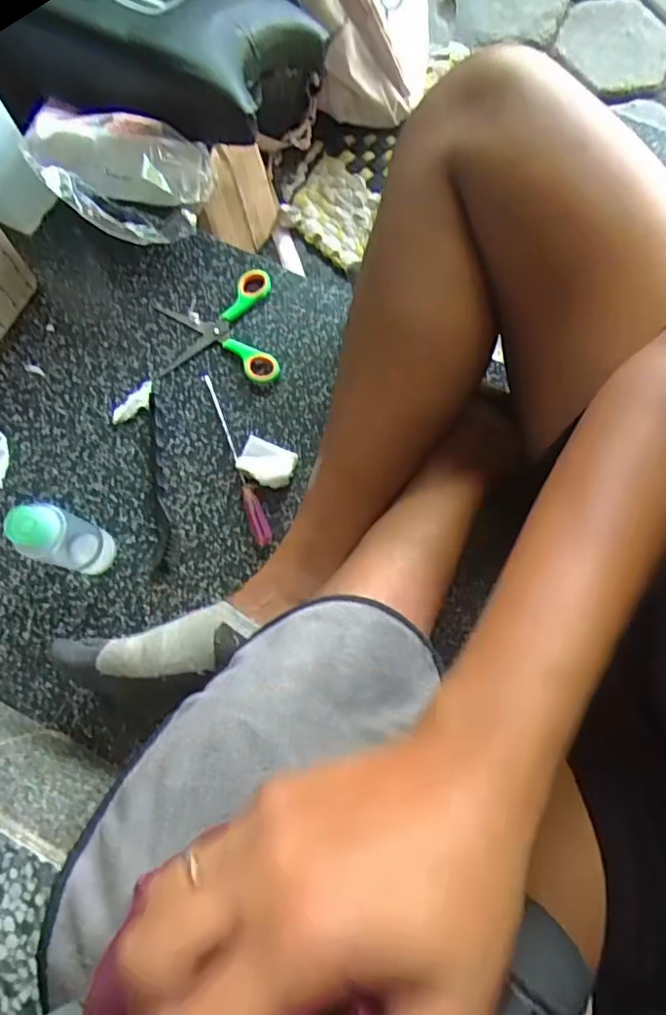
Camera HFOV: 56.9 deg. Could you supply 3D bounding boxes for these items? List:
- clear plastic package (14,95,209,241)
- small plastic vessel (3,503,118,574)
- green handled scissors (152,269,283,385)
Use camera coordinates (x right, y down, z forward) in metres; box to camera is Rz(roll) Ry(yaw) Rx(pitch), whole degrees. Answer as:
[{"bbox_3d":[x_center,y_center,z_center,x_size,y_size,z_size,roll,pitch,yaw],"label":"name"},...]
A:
[{"bbox_3d":[-0.195,-0.306,0.570,0.165,0.053,0.103,0,110,-29],"label":"clear plastic package"},{"bbox_3d":[-0.222,0.027,0.508,0.032,0.143,0.043,20,78,6],"label":"small plastic vessel"},{"bbox_3d":[-0.118,-0.182,0.619,0.119,0.014,0.118,-3,77,1],"label":"green handled scissors"}]

